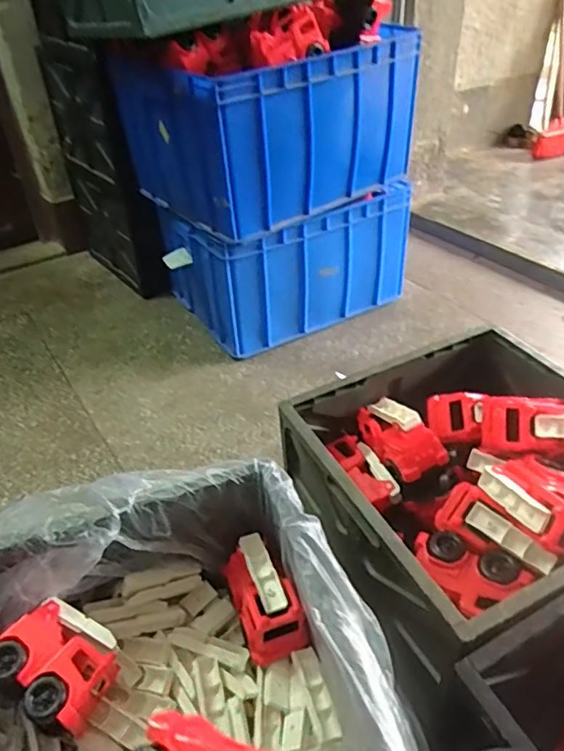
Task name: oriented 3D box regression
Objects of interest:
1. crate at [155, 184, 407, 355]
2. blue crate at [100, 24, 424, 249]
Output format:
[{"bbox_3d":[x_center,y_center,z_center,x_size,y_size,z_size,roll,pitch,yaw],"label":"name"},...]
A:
[{"bbox_3d":[-0.006,-0.364,1.706,0.580,0.368,0.463,-25,42,-25],"label":"crate"},{"bbox_3d":[-0.040,-0.616,1.425,0.585,0.338,0.475,-29,44,-29],"label":"blue crate"}]

